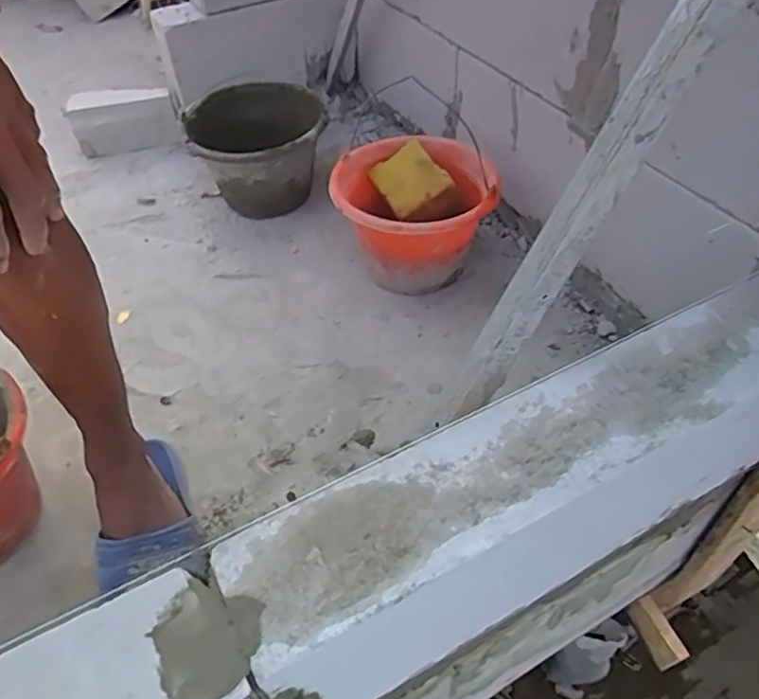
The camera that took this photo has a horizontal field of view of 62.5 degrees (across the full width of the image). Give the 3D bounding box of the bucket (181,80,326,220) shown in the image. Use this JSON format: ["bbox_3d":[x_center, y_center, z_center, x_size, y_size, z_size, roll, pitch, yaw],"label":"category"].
[{"bbox_3d":[-0.215,-0.347,1.125,0.227,0.165,0.227,-15,48,-10],"label":"bucket"}]

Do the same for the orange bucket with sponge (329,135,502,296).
[{"bbox_3d":[0.055,-0.201,0.973,0.232,0.167,0.238,-2,47,2],"label":"orange bucket with sponge"}]

